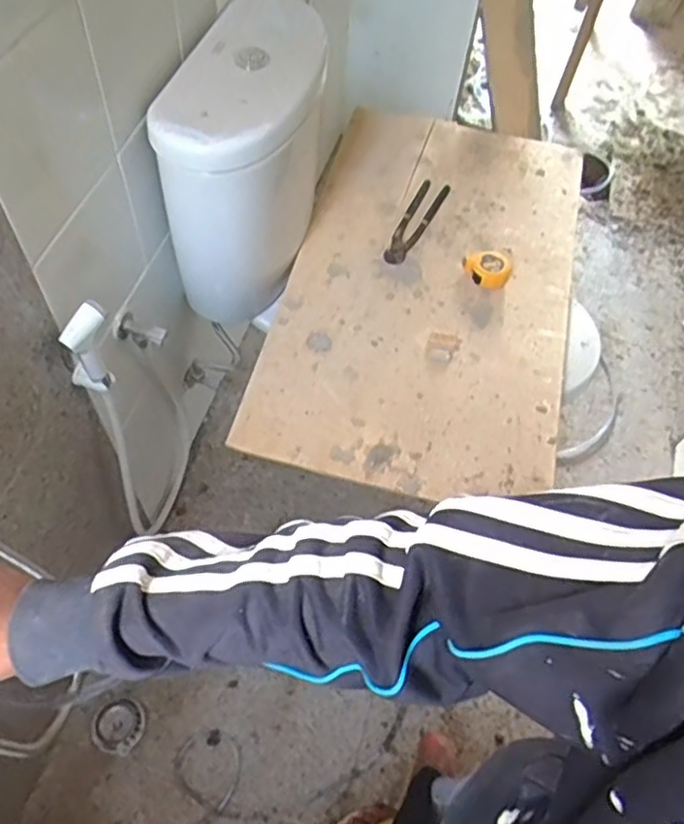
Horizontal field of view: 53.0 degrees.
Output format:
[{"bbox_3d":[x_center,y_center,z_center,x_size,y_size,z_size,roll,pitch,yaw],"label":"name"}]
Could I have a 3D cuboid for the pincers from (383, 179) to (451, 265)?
[{"bbox_3d":[0.133,-0.341,1.220,0.047,0.021,0.219,21,58,12],"label":"pincers"}]

